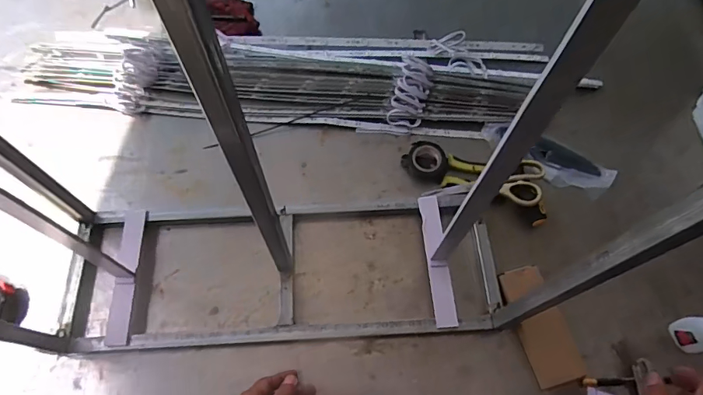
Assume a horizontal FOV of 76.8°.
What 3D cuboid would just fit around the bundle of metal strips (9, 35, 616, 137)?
[{"bbox_3d":[-0.102,-0.217,0.774,0.901,0.037,0.208,3,66,0],"label":"bundle of metal strips"}]

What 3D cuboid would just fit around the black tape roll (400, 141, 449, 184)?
[{"bbox_3d":[0.121,-0.057,0.717,0.058,0.026,0.073,-41,73,-17],"label":"black tape roll"}]

